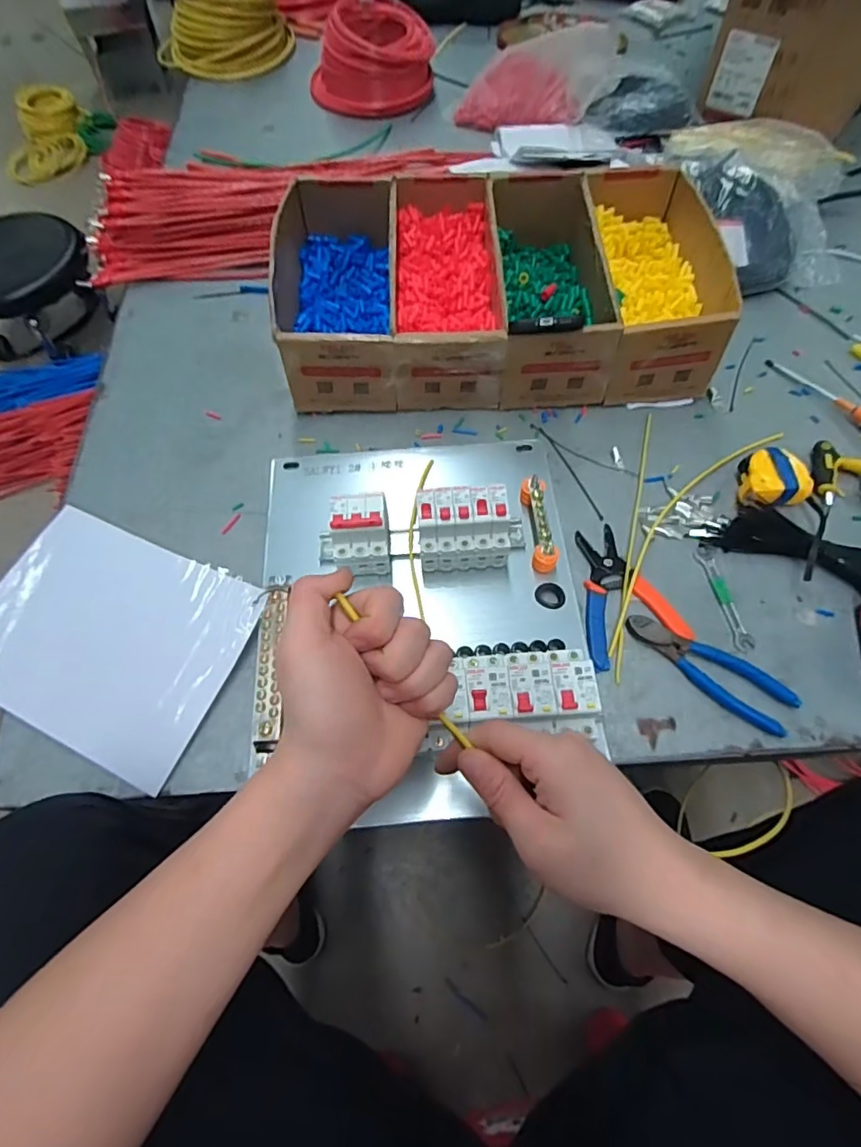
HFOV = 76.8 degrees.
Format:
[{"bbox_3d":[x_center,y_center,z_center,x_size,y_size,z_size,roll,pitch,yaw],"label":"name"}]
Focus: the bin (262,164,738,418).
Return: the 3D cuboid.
[{"bbox_3d":[0.080,-0.373,0.697,0.532,0.111,0.342,0,64,2],"label":"bin"}]

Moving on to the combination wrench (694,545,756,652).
[{"bbox_3d":[0.302,0.023,0.558,0.022,0.007,0.113,-8,64,-2],"label":"combination wrench"}]

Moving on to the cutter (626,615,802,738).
[{"bbox_3d":[0.265,0.090,0.521,0.160,0.014,0.048,35,70,17],"label":"cutter"}]

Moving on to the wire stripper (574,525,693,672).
[{"bbox_3d":[0.186,0.016,0.560,0.110,0.011,0.144,-20,65,-8],"label":"wire stripper"}]

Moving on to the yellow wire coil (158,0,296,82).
[{"bbox_3d":[-0.416,-1.132,1.099,0.199,0.126,0.218,15,66,9],"label":"yellow wire coil"}]

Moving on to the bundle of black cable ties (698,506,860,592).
[{"bbox_3d":[0.398,-0.023,0.572,0.193,0.028,0.053,21,67,11],"label":"bundle of black cable ties"}]

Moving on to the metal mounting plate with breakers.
[{"bbox_3d":[-0.008,-0.005,0.538,0.315,0.081,0.362,-4,63,-3],"label":"metal mounting plate with breakers"}]

